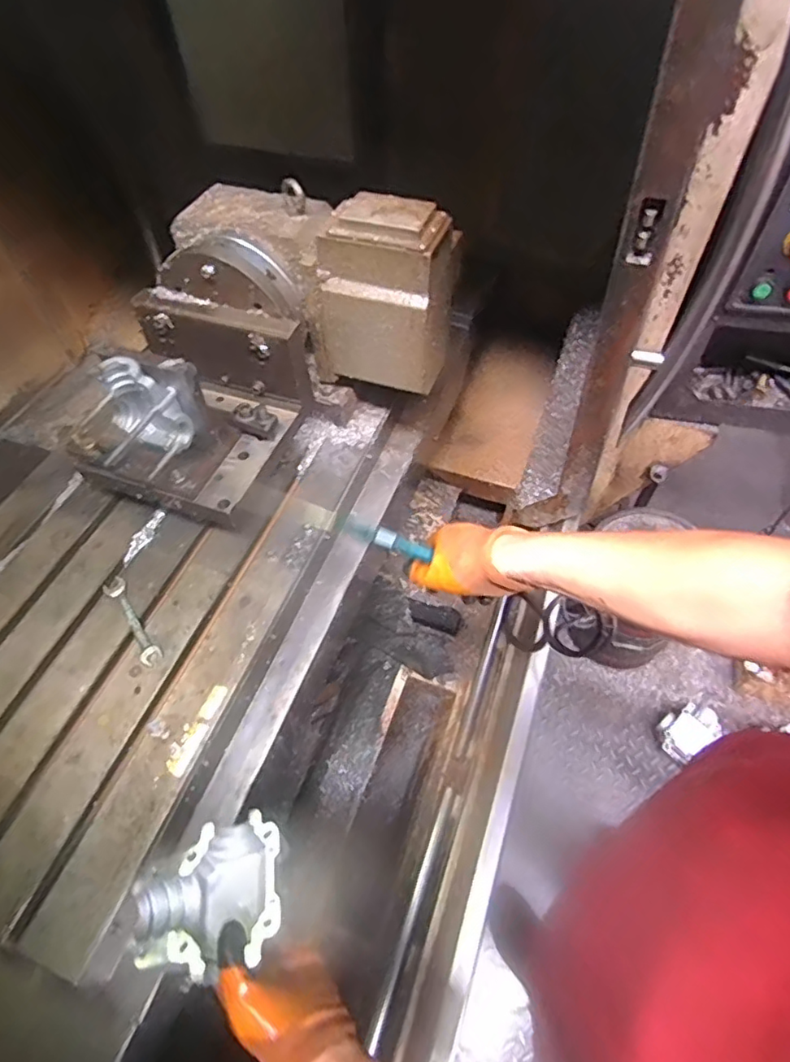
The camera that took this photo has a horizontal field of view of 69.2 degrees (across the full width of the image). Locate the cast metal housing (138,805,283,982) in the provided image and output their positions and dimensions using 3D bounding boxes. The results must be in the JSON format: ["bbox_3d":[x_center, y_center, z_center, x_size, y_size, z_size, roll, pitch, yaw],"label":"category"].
[{"bbox_3d":[-0.181,0.374,0.575,0.154,0.068,0.136,-15,36,0],"label":"cast metal housing"}]

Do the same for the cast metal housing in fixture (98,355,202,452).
[{"bbox_3d":[-0.364,-0.199,0.854,0.138,0.153,0.077,24,59,18],"label":"cast metal housing in fixture"}]

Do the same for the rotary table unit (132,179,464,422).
[{"bbox_3d":[-0.161,-0.403,1.015,0.477,0.315,0.305,19,57,15],"label":"rotary table unit"}]

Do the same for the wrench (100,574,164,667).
[{"bbox_3d":[-0.428,0.146,0.934,0.033,0.013,0.177,-32,59,-19],"label":"wrench"}]

